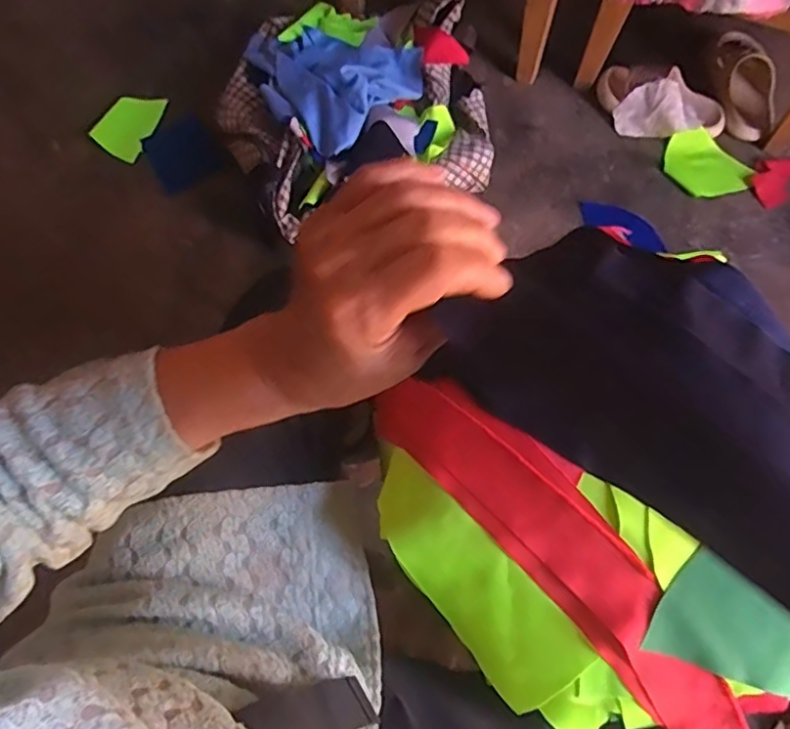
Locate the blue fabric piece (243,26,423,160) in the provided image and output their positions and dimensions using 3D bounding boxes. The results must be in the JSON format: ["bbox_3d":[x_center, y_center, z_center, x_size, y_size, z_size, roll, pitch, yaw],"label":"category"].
[{"bbox_3d":[-0.123,-0.511,1.023,0.287,0.058,0.253,39,77,13],"label":"blue fabric piece"}]

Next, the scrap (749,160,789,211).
[{"bbox_3d":[0.677,-0.332,1.050,0.074,0.012,0.121,32,75,11],"label":"scrap"}]

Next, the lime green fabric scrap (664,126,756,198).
[{"bbox_3d":[0.559,-0.357,1.060,0.148,0.025,0.109,42,78,13],"label":"lime green fabric scrap"}]

